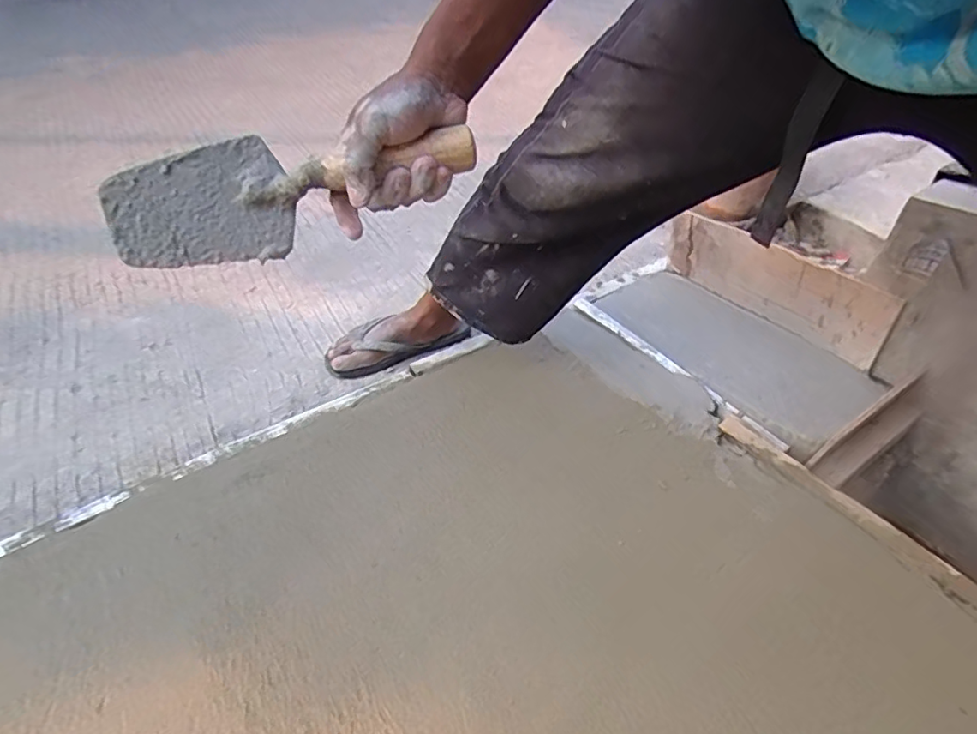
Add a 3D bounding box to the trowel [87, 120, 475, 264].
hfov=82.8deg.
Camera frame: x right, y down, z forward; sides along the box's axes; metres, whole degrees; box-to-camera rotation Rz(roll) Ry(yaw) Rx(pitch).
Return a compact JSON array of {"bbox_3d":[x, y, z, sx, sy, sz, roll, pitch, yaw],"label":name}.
[{"bbox_3d":[-0.150,-0.139,0.437,0.277,0.080,0.056,-13,41,2],"label":"trowel"}]

